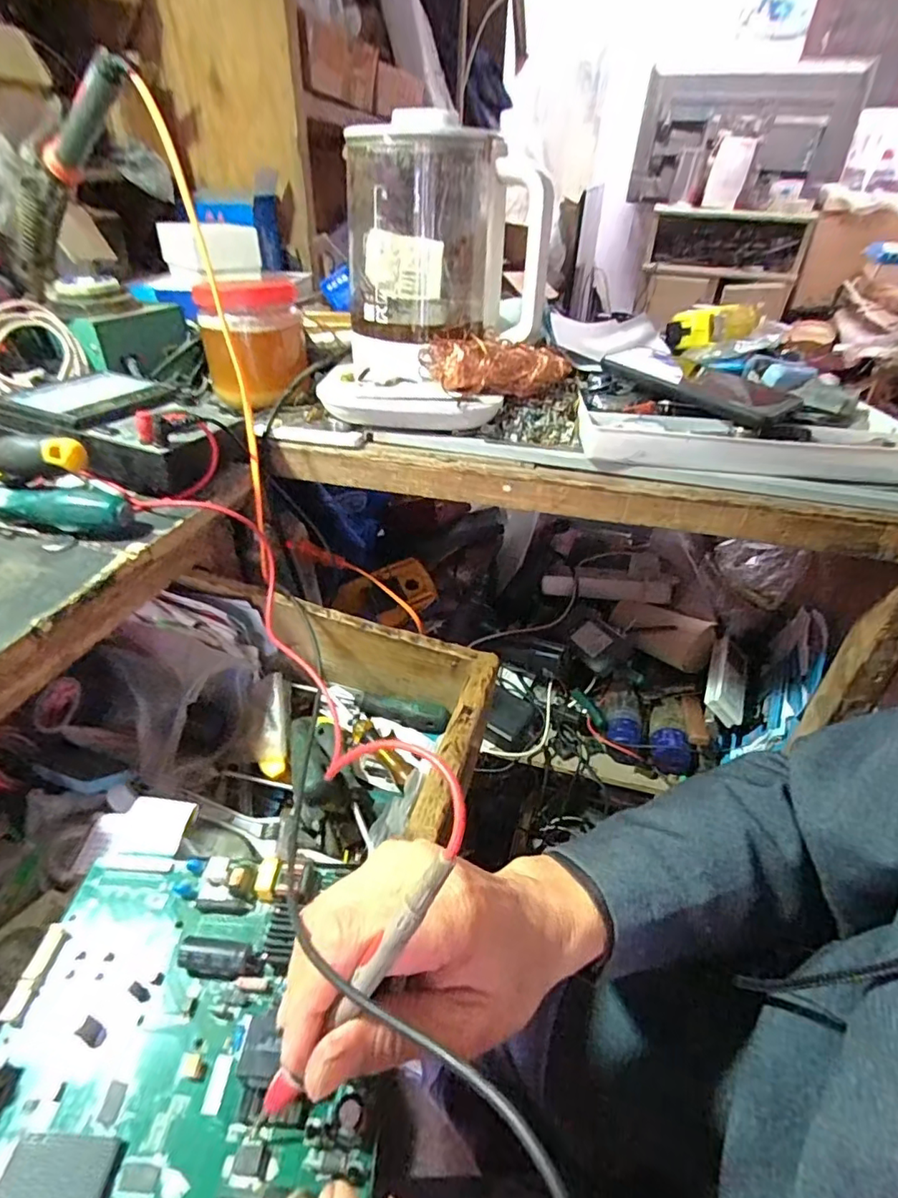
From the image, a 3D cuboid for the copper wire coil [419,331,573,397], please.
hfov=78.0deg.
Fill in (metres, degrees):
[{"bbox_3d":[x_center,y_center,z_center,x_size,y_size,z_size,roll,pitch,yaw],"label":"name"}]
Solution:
[{"bbox_3d":[0.040,-0.208,0.496,0.129,0.047,0.033,-3,37,-8],"label":"copper wire coil"}]

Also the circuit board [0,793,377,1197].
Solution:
[{"bbox_3d":[-0.116,0.195,0.234,0.161,0.018,0.223,4,37,1],"label":"circuit board"}]

